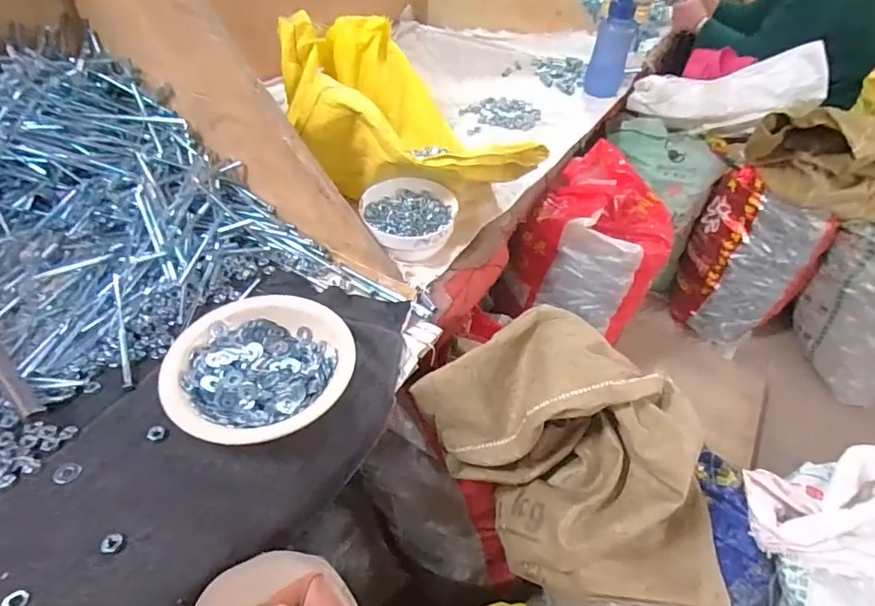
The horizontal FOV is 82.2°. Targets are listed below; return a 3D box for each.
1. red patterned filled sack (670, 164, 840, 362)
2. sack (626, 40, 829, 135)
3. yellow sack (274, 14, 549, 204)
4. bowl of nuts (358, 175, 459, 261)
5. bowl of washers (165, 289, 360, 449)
[{"bbox_3d":[0.749,-0.090,1.248,0.274,0.396,0.131,31,48,25],"label":"red patterned filled sack"},{"bbox_3d":[0.678,-0.491,1.205,0.401,0.150,0.103,2,40,20],"label":"sack"},{"bbox_3d":[-0.084,-0.311,0.813,0.295,0.172,0.472,-13,46,-19],"label":"yellow sack"},{"bbox_3d":[-0.038,-0.111,0.690,0.127,0.064,0.137,3,43,-3],"label":"bowl of nuts"},{"bbox_3d":[-0.174,0.062,0.501,0.168,0.038,0.170,3,43,-3],"label":"bowl of washers"}]

